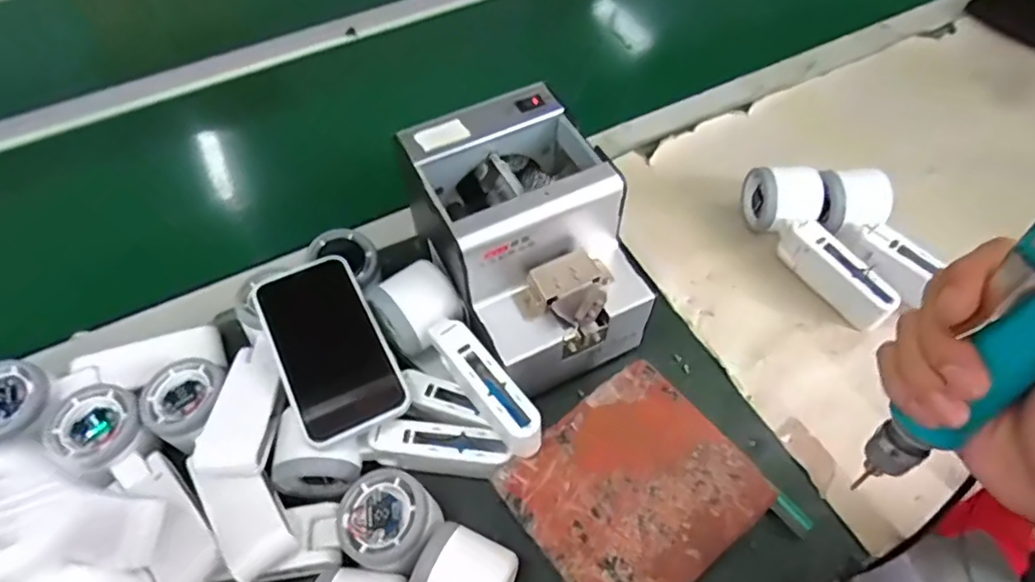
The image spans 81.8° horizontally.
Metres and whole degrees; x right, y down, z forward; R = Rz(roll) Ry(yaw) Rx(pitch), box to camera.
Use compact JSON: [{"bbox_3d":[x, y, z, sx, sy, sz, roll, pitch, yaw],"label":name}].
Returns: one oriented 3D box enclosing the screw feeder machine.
[{"bbox_3d":[0.006,-0.031,0.463,0.123,0.153,0.171,-25,59,-14],"label":"screw feeder machine"}]

